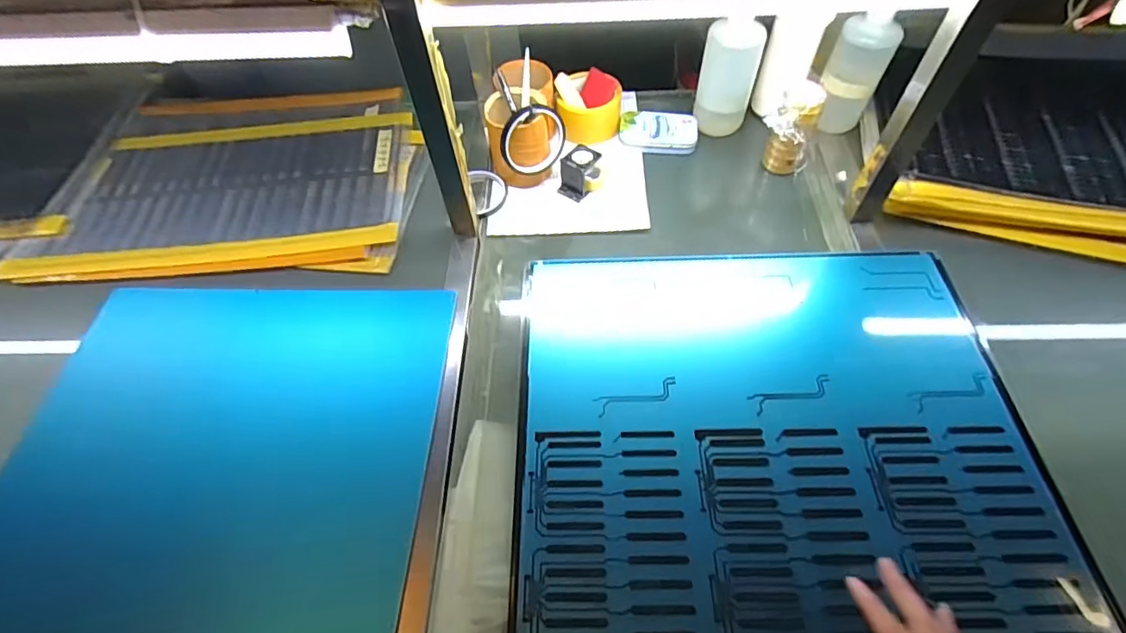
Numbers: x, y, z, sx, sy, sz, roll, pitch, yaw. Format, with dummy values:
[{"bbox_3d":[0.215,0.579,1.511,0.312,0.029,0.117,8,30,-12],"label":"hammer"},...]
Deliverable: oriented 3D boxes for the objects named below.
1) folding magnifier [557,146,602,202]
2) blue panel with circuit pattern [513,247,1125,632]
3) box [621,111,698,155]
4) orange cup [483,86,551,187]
[{"bbox_3d":[0.023,-0.198,0.702,0.040,0.052,0.062,26,62,18],"label":"folding magnifier"},{"bbox_3d":[0.204,0.105,0.525,0.485,0.012,0.434,-2,57,1],"label":"blue panel with circuit pattern"},{"bbox_3d":[0.138,-0.269,0.755,0.110,0.016,0.068,6,57,7],"label":"box"},{"bbox_3d":[-0.058,-0.235,0.702,0.079,0.101,0.090,-9,57,-3],"label":"orange cup"}]

